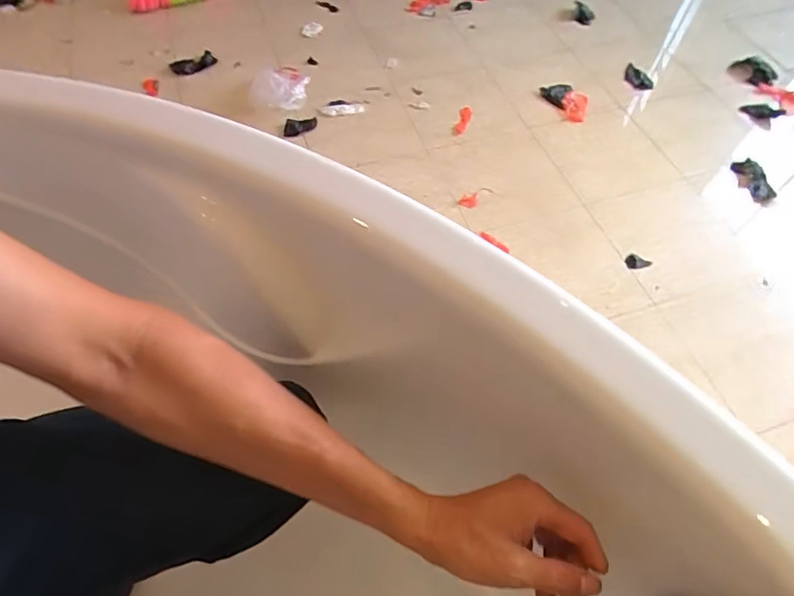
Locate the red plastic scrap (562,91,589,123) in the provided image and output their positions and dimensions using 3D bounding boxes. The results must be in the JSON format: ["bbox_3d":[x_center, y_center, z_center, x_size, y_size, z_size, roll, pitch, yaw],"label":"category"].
[{"bbox_3d":[0.499,-0.540,1.334,0.069,0.039,0.097,16,60,9],"label":"red plastic scrap"}]

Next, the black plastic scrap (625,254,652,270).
[{"bbox_3d":[0.541,-0.078,1.050,0.062,0.025,0.030,6,59,3],"label":"black plastic scrap"}]

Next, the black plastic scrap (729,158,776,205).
[{"bbox_3d":[0.906,-0.295,1.207,0.044,0.052,0.134,-22,75,-13],"label":"black plastic scrap"}]

